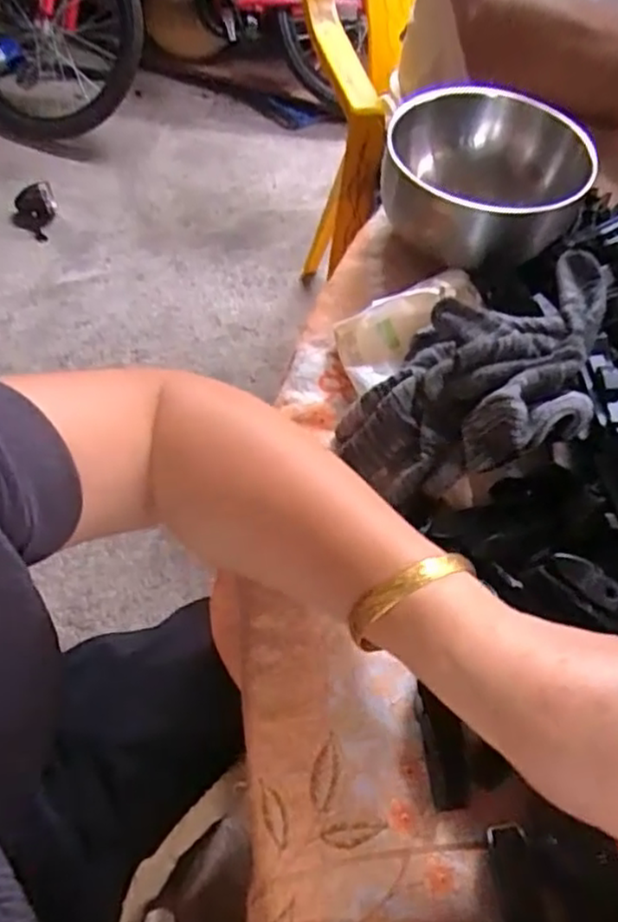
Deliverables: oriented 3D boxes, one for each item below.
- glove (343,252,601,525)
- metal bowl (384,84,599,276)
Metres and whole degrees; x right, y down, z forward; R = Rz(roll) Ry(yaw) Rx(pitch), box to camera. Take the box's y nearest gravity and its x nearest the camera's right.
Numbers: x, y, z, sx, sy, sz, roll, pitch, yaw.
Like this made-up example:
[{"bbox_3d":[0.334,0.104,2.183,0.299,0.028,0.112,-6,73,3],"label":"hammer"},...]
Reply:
[{"bbox_3d":[0.102,-0.041,0.359,0.180,0.062,0.096,-36,66,-23],"label":"glove"},{"bbox_3d":[0.115,-0.181,0.453,0.128,0.074,0.128,1,57,-2],"label":"metal bowl"}]

